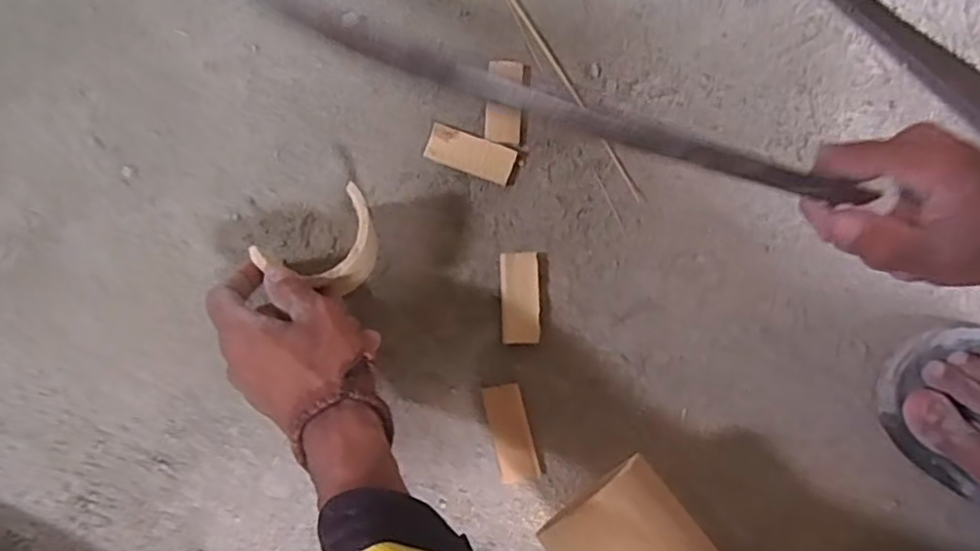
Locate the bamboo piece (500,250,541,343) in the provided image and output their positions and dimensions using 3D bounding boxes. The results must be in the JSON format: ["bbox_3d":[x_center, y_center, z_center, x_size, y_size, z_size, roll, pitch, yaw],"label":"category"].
[{"bbox_3d":[0.021,0.016,0.476,0.027,0.005,0.063,-1,78,-2],"label":"bamboo piece"}]

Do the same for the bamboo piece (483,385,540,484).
[{"bbox_3d":[0.014,0.106,0.457,0.025,0.005,0.064,-13,79,-4],"label":"bamboo piece"}]

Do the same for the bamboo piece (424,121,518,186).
[{"bbox_3d":[-0.014,-0.090,0.497,0.065,0.005,0.028,19,79,2],"label":"bamboo piece"}]

